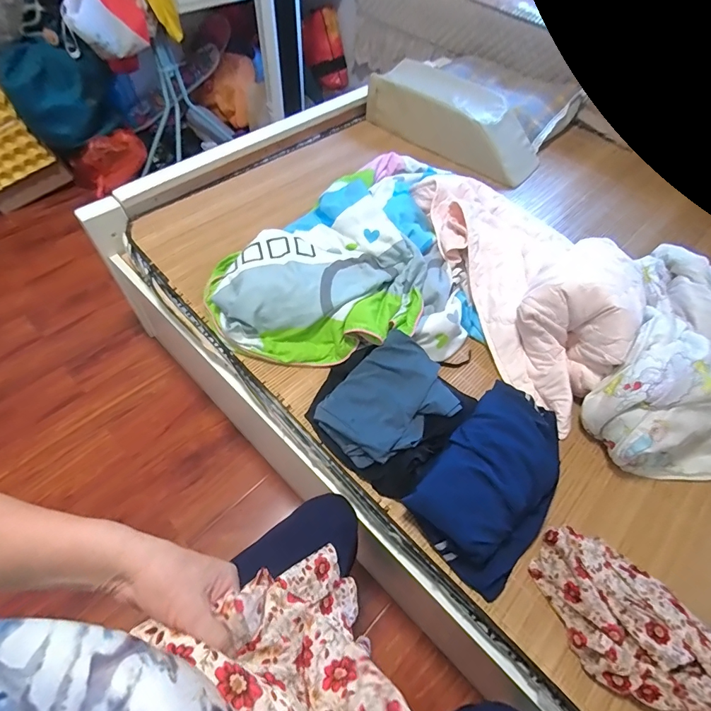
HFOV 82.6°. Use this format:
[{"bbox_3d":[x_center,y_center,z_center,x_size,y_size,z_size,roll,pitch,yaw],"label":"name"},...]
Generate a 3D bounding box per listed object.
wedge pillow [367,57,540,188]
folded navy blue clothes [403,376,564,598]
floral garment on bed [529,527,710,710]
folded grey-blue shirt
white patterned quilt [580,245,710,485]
[{"bbox_3d":[0.419,-0.873,1.412,0.573,0.144,0.497,33,60,17],"label":"wedge pillow"},{"bbox_3d":[0.258,0.193,0.697,0.198,0.084,0.355,37,62,20],"label":"folded navy blue clothes"},{"bbox_3d":[0.427,0.402,0.588,0.332,0.055,0.183,31,60,16],"label":"floral garment on bed"},{"bbox_3d":[0.067,0.084,0.773,0.261,0.041,0.198,-38,66,-25],"label":"folded grey-blue shirt"},{"bbox_3d":[0.718,0.020,0.824,0.374,0.198,0.570,28,59,15],"label":"white patterned quilt"}]

